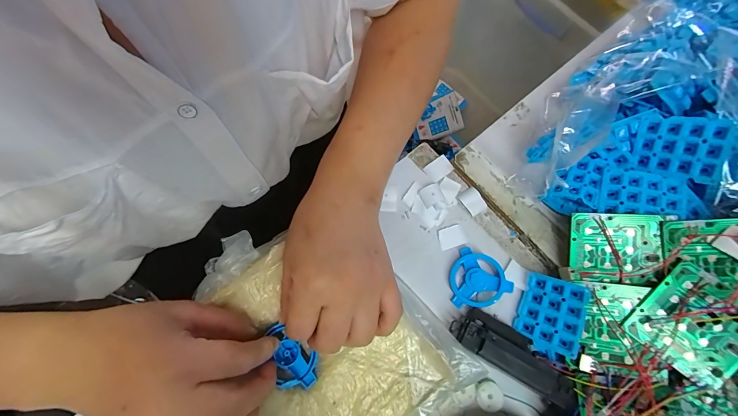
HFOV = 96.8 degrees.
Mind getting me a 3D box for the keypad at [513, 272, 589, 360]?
[{"bbox_3d":[0.158,0.092,0.288,0.050,0.006,0.060,12,82,44],"label":"keypad"}]

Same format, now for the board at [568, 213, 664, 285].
[{"bbox_3d":[0.207,0.034,0.277,0.065,0.004,0.057,2,93,19],"label":"board"}]

